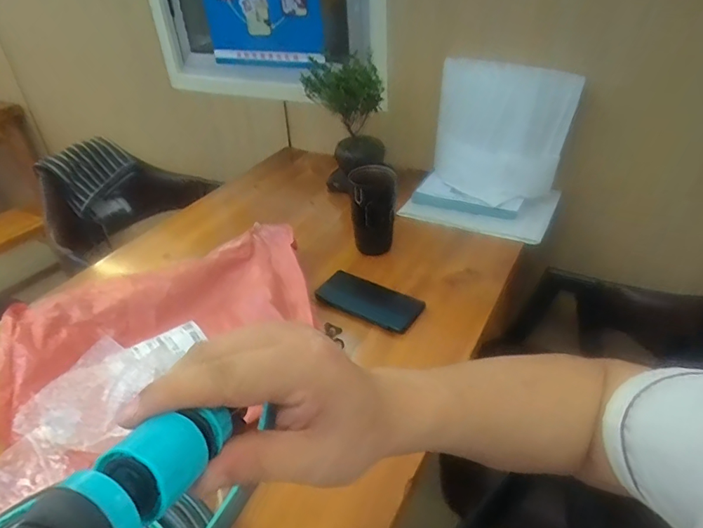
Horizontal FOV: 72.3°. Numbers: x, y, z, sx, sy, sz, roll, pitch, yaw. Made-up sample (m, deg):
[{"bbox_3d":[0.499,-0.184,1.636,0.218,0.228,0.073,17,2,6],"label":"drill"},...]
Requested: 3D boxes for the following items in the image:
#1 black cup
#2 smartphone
[{"bbox_3d":[0.038,-0.099,0.863,0.083,0.142,0.096,-5,35,-1],"label":"black cup"},{"bbox_3d":[0.030,0.056,0.759,0.156,0.012,0.088,23,38,25],"label":"smartphone"}]

